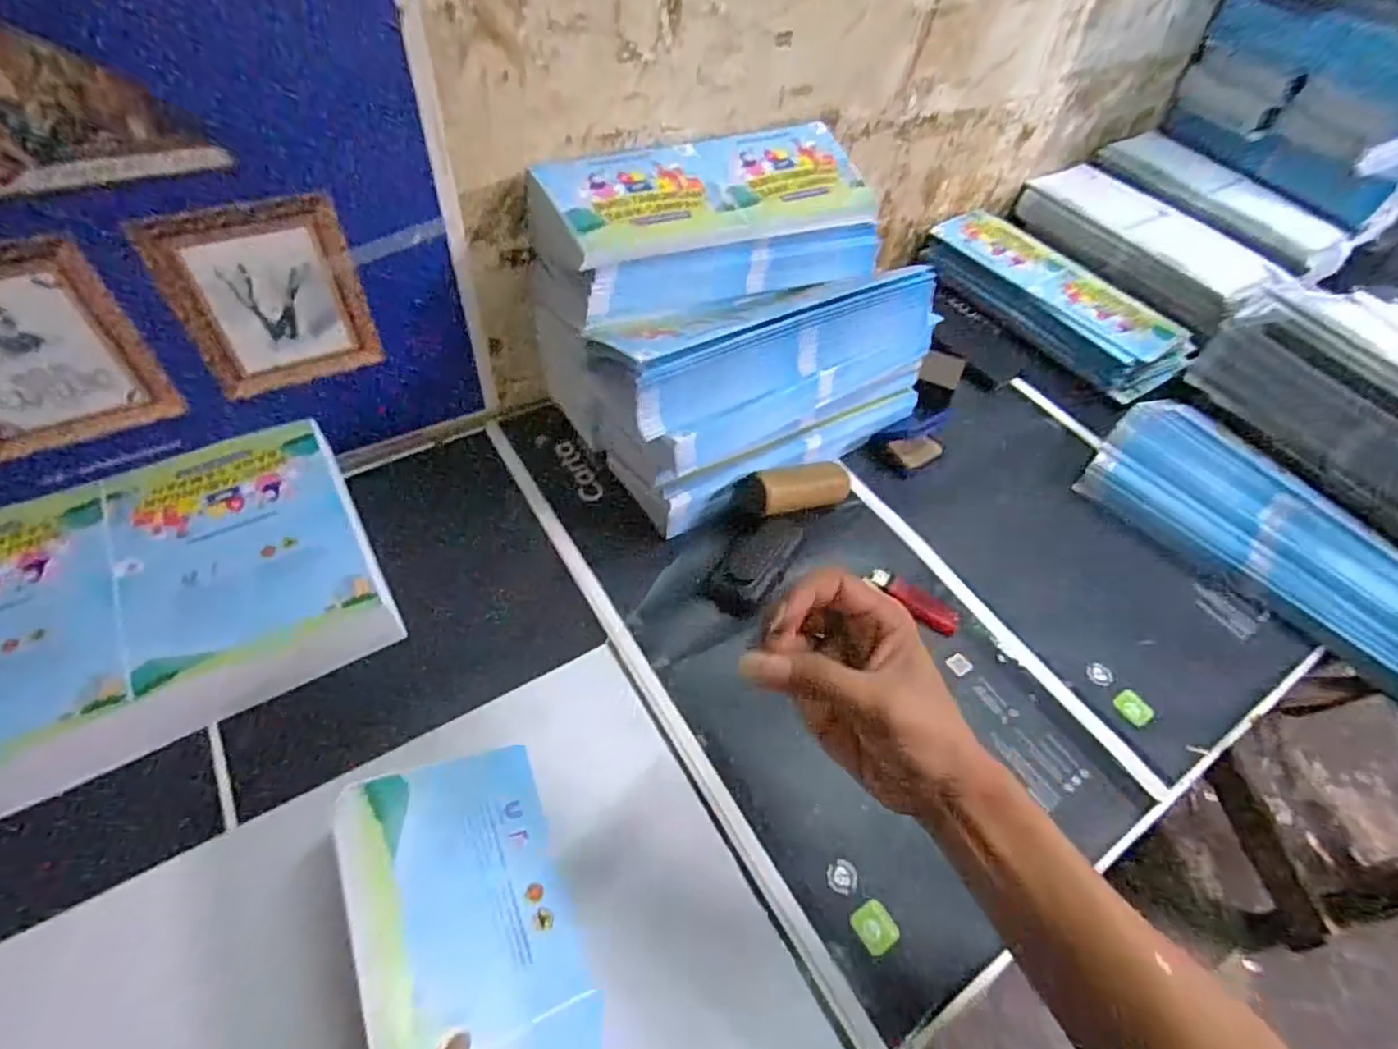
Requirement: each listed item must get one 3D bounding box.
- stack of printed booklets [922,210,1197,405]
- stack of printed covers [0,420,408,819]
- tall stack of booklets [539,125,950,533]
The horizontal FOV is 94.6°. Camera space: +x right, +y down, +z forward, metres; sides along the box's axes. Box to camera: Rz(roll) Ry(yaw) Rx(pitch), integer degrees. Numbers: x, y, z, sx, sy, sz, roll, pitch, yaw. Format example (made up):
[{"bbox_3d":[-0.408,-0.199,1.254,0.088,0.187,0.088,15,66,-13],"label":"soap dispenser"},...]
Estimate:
[{"bbox_3d":[0.430,-0.275,0.798,0.122,0.061,0.322,-26,59,-23],"label":"stack of printed booklets"},{"bbox_3d":[-0.402,0.055,0.461,0.302,0.056,0.224,-26,59,-23],"label":"stack of printed covers"},{"bbox_3d":[0.039,-0.194,0.595,0.308,0.196,0.239,-25,59,-23],"label":"tall stack of booklets"}]

